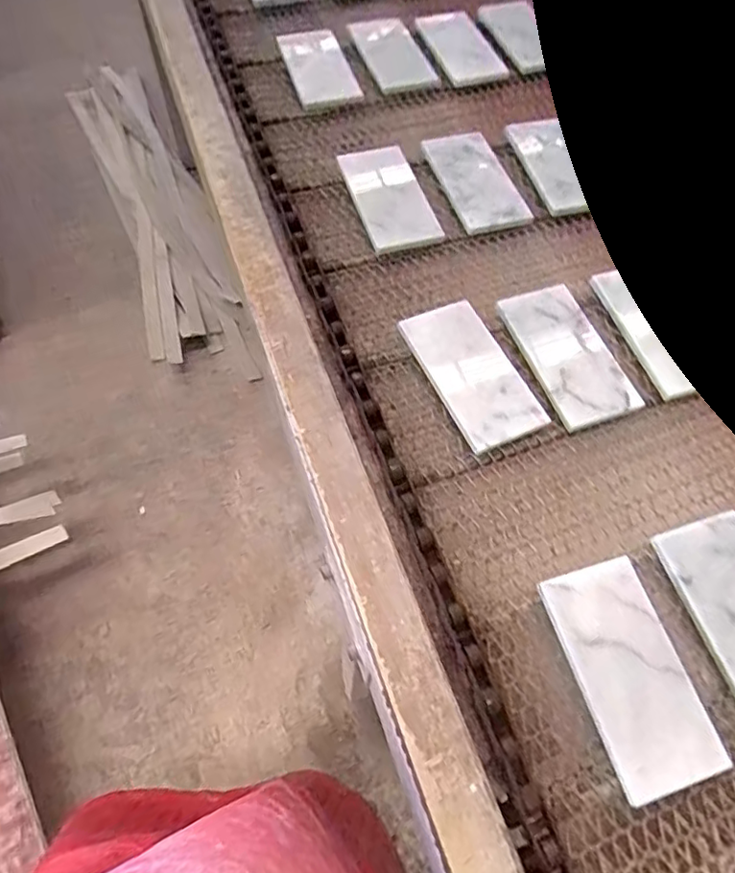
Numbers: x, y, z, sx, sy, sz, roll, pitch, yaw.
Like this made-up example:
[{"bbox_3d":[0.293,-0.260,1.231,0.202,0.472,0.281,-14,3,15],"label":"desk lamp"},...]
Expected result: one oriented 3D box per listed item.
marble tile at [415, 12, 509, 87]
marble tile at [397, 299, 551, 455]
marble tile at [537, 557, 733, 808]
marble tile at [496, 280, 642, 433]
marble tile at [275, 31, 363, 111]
[{"bbox_3d":[0.127,-0.560,0.832,0.083,0.016,0.154,-20,62,-11],"label":"marble tile"},{"bbox_3d":[0.098,-0.063,0.556,0.075,0.008,0.154,-26,68,-3],"label":"marble tile"},{"bbox_3d":[0.194,0.174,0.432,0.081,0.007,0.154,-14,64,-12],"label":"marble tile"},{"bbox_3d":[0.196,-0.084,0.574,0.085,0.007,0.158,-17,63,-13],"label":"marble tile"},{"bbox_3d":[-0.073,-0.524,0.820,0.083,0.013,0.200,-17,61,-1],"label":"marble tile"}]

